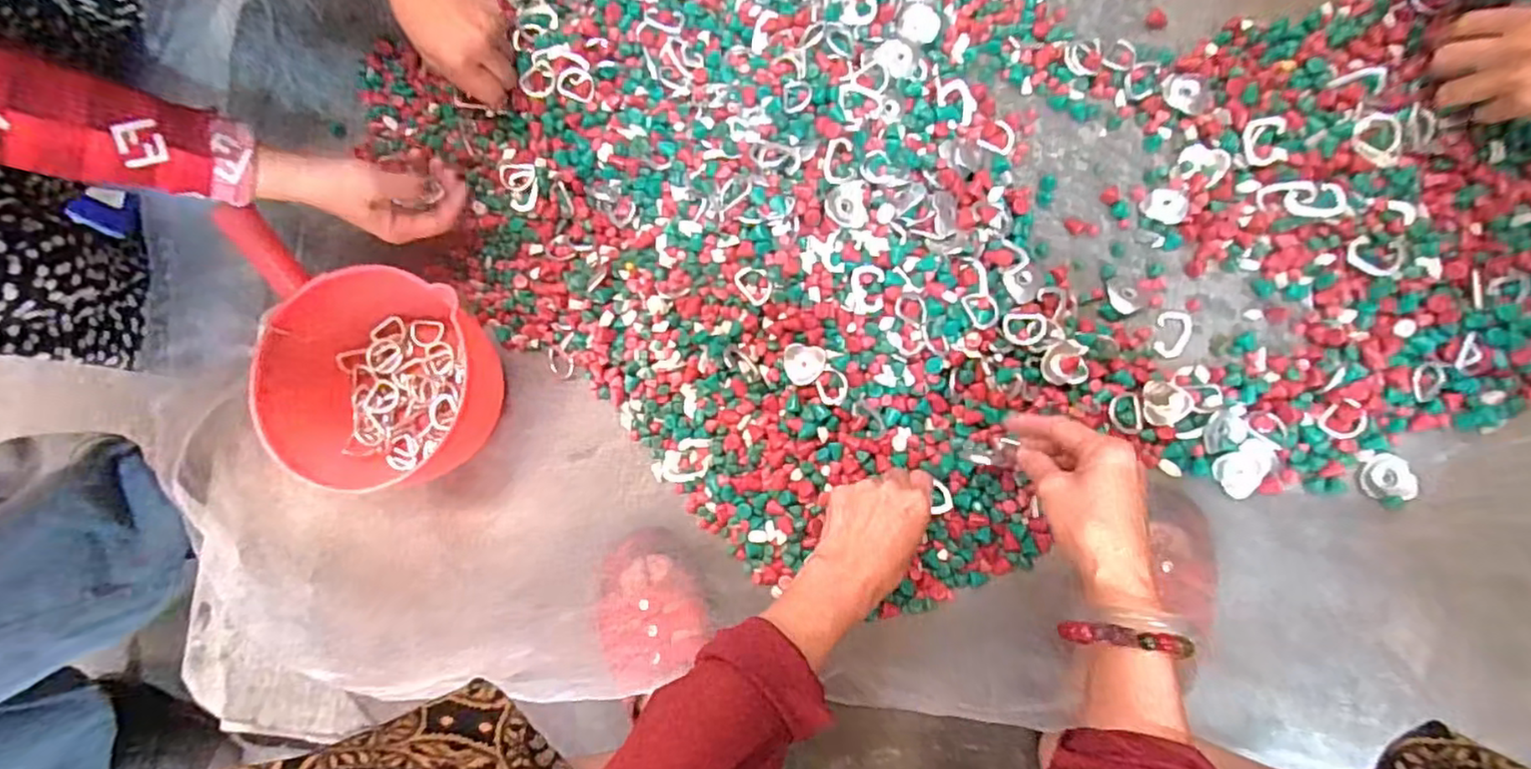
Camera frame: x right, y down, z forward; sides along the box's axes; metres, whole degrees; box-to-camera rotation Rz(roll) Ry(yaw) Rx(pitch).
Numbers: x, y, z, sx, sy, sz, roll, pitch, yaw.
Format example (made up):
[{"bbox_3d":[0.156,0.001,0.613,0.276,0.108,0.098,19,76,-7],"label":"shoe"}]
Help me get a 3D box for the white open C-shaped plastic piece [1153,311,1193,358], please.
[{"bbox_3d":[0.339,-0.042,0.544,0.029,0.006,0.040,7,87,7],"label":"white open C-shaped plastic piece"}]

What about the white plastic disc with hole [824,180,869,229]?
[{"bbox_3d":[0.066,-0.146,0.532,0.035,0.004,0.038,-12,86,-13],"label":"white plastic disc with hole"}]

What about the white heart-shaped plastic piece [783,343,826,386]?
[{"bbox_3d":[0.032,-0.017,0.553,0.035,0.004,0.033,9,94,8],"label":"white heart-shaped plastic piece"}]

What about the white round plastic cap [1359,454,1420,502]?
[{"bbox_3d":[0.474,0.070,0.496,0.034,0.008,0.033,0,86,6],"label":"white round plastic cap"}]

